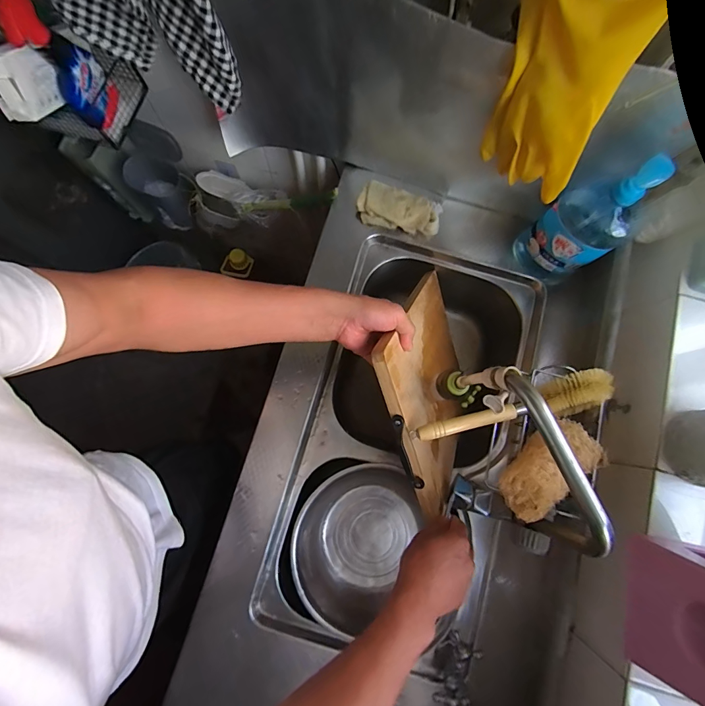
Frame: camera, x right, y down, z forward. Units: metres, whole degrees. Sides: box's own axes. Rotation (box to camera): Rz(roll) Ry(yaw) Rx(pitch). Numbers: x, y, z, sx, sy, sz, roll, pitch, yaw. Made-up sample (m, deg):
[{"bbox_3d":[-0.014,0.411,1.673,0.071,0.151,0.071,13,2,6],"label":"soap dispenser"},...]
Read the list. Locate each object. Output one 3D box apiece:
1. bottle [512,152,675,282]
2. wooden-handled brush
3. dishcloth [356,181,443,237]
[{"bbox_3d":[0.359,-0.200,0.603,0.070,0.286,0.117,-31,81,-7],"label":"bottle"},{"bbox_3d":[0.193,0.067,0.457,0.238,0.047,0.048,-11,79,-3],"label":"wooden-handled brush"},{"bbox_3d":[0.091,-0.278,0.726,0.160,0.046,0.078,13,79,1],"label":"dishcloth"}]

